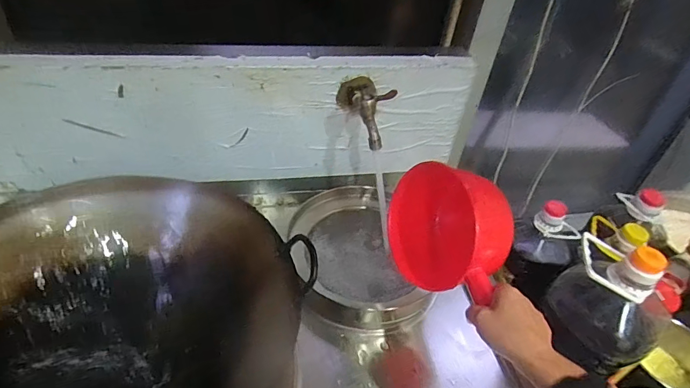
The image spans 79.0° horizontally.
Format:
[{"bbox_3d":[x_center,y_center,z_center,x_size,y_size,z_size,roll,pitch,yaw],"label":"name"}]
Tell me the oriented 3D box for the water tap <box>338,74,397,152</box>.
[{"bbox_3d":[0.045,-0.153,0.738,0.072,0.076,0.142,-11,44,-21],"label":"water tap"}]

